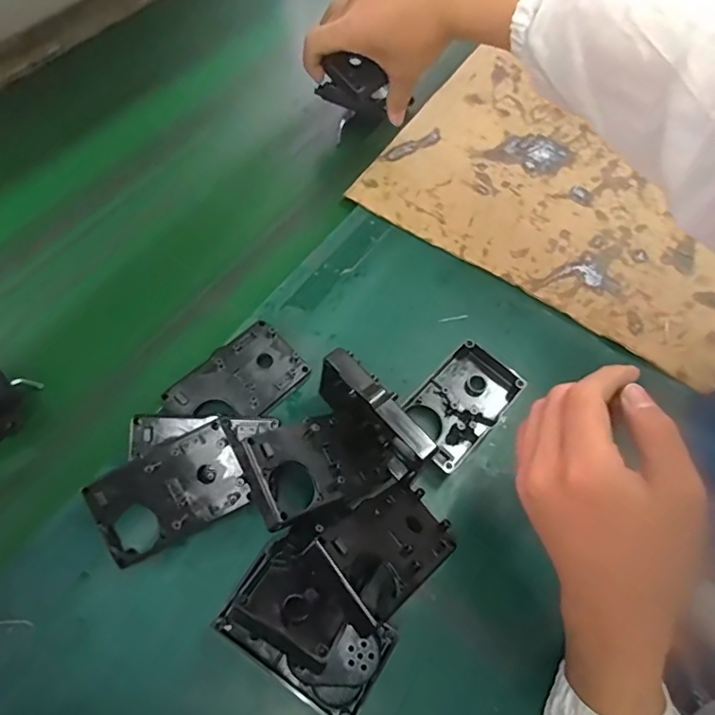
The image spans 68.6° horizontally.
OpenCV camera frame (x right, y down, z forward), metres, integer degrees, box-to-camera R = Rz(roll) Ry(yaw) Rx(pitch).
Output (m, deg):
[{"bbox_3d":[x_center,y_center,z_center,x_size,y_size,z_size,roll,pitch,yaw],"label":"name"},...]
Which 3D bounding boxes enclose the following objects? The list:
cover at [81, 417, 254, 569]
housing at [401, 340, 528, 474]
[{"bbox_3d":[-0.123,0.088,0.342,0.102,0.014,0.059,-27,91,-2],"label":"cover"},{"bbox_3d":[0.079,0.036,0.406,0.058,0.023,0.103,41,66,17],"label":"housing"}]

